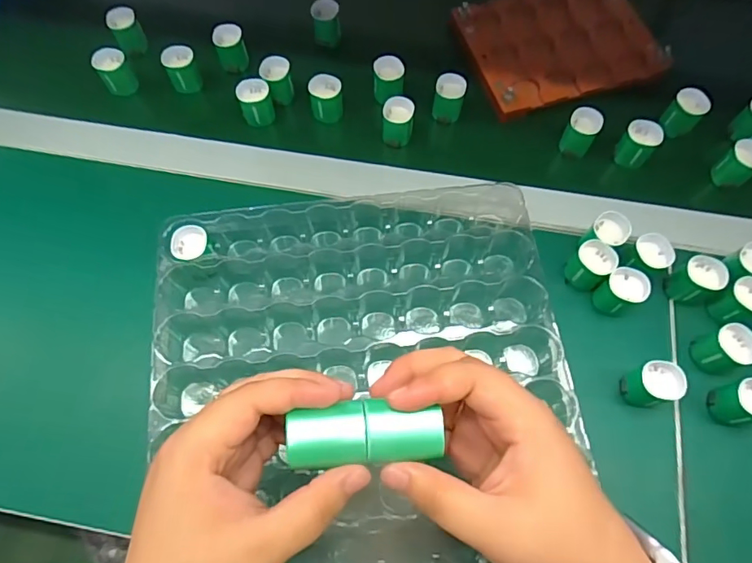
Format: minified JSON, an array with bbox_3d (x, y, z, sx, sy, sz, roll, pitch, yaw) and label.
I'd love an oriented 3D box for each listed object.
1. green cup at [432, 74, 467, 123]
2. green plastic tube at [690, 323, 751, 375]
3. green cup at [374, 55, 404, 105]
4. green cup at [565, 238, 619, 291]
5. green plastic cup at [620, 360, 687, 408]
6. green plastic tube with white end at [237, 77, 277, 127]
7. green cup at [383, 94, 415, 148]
[{"bbox_3d":[0.072,-0.180,0.492,0.027,0.039,0.026,0,69,0],"label":"green cup"},{"bbox_3d":[0.266,0.052,0.383,0.033,0.033,0.031,0,69,0],"label":"green plastic tube"},{"bbox_3d":[0.012,-0.202,0.500,0.029,0.034,0.024,-15,69,-6],"label":"green cup"},{"bbox_3d":[0.173,-0.011,0.407,0.030,0.038,0.035,41,74,14],"label":"green cup"},{"bbox_3d":[0.207,0.077,0.376,0.031,0.039,0.029,0,69,0],"label":"green plastic cup"},{"bbox_3d":[-0.117,-0.175,0.491,0.030,0.035,0.031,-16,70,-6],"label":"green plastic tube with white end"},{"bbox_3d":[0.021,-0.152,0.481,0.029,0.035,0.031,0,69,0],"label":"green cup"}]

